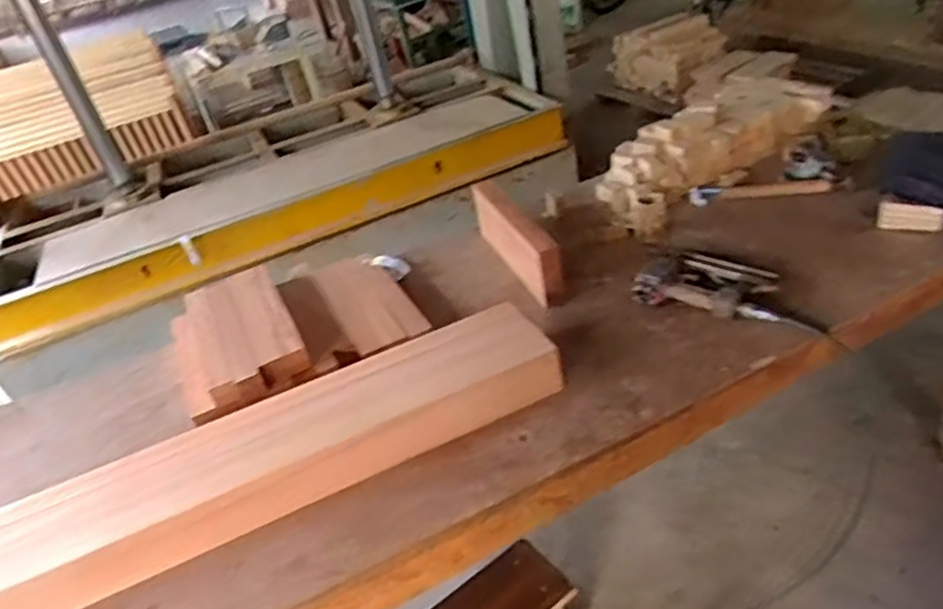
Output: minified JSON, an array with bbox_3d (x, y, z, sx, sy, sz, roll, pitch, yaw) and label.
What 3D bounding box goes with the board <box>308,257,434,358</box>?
[{"bbox_3d":[-0.211,-0.006,1.379,0.148,0.046,0.345,-27,37,-20],"label":"board"}]

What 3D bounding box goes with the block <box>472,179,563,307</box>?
[{"bbox_3d":[0.090,-0.124,1.377,0.043,0.153,0.332,-22,35,-14],"label":"block"}]

